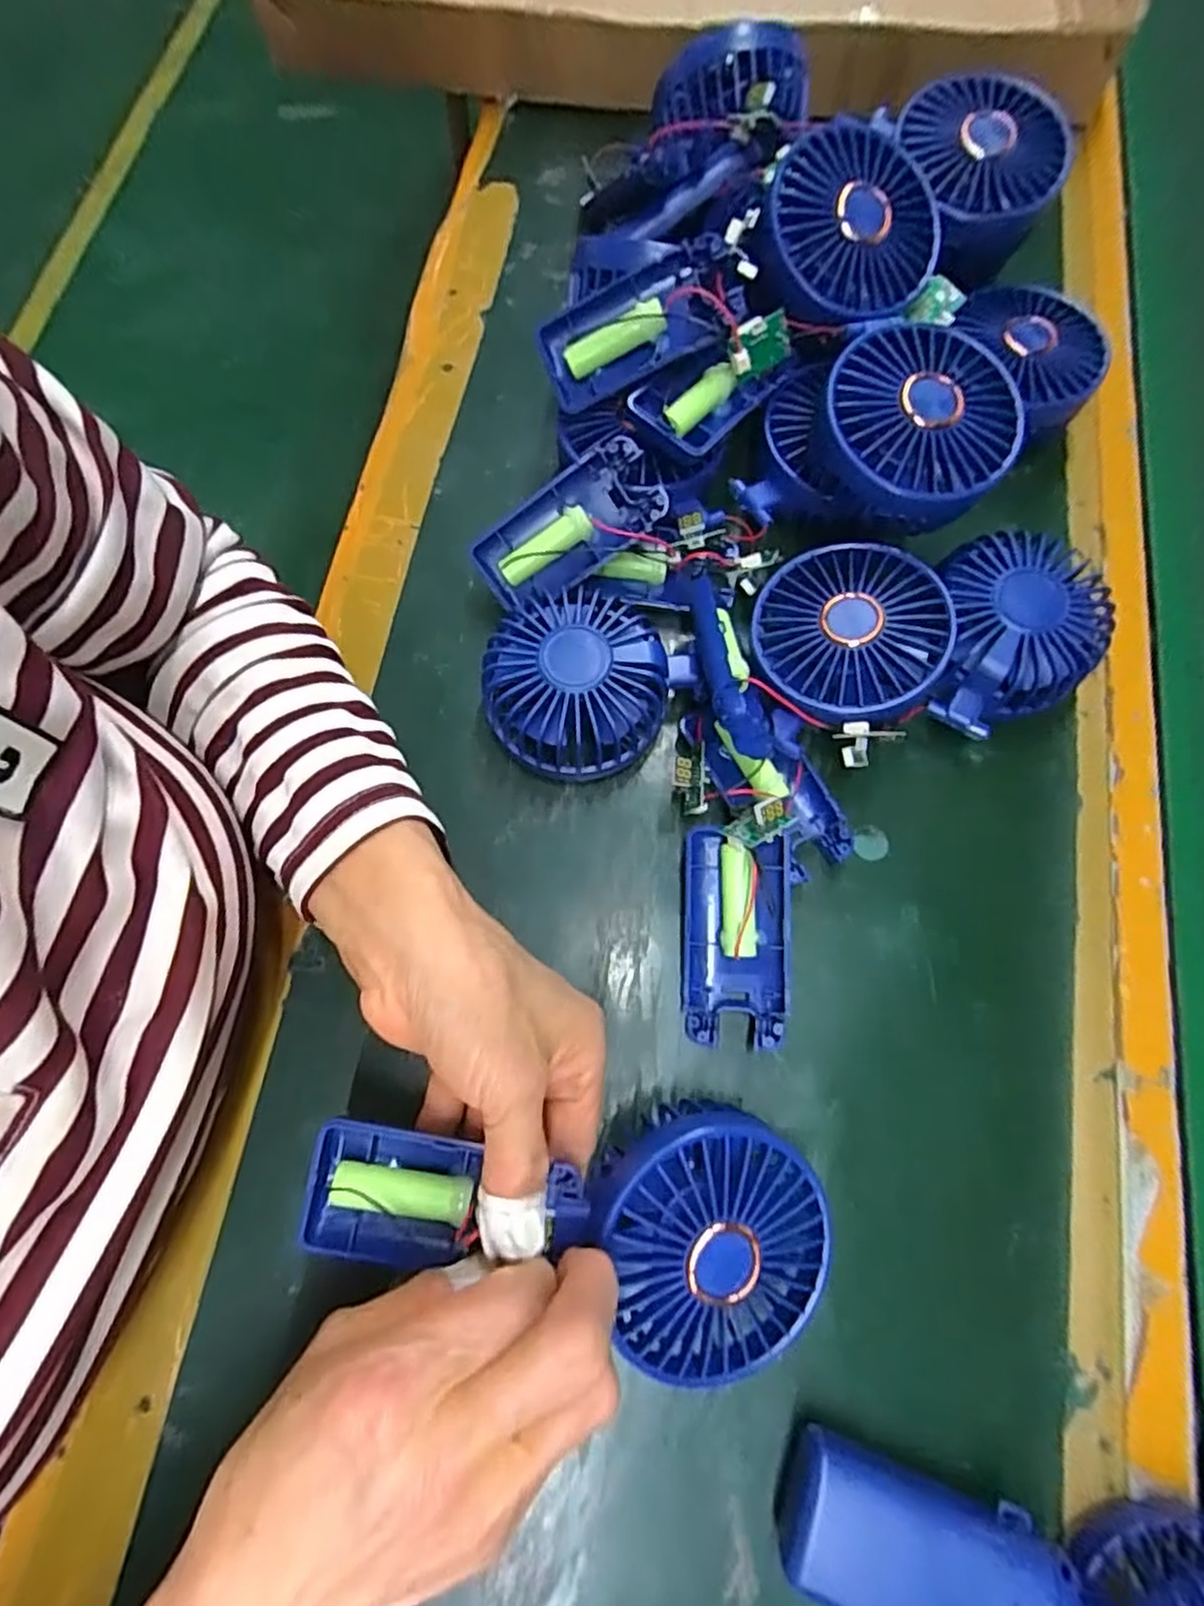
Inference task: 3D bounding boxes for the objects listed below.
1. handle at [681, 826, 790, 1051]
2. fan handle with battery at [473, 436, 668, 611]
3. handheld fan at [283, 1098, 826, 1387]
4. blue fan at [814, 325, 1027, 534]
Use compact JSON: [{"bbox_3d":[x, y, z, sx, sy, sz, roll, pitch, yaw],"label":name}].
[{"bbox_3d":[0.058,0.058,0.301,0.043,0.033,0.089,4,73,0],"label":"handle"},{"bbox_3d":[-0.016,-0.130,0.335,0.090,0.026,0.037,-33,76,11],"label":"fan handle with battery"},{"bbox_3d":[-0.011,0.145,0.239,0.177,0.033,0.084,6,73,1],"label":"handheld fan"},{"bbox_3d":[0.140,-0.164,0.317,0.081,0.047,0.078,1,74,-3],"label":"blue fan"}]

